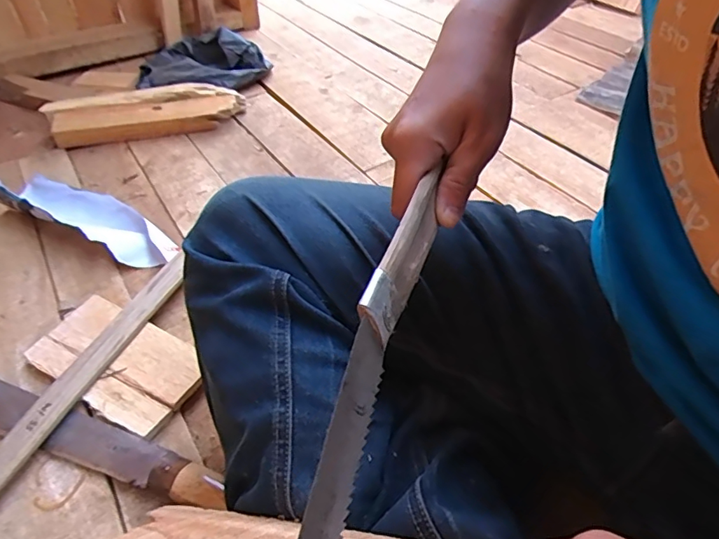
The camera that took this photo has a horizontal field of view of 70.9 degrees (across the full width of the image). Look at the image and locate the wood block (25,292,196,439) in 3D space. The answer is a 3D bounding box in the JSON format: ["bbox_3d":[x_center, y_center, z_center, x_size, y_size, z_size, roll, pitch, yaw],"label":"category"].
[{"bbox_3d":[-0.244,0.090,0.508,0.181,0.017,0.095,22,49,24],"label":"wood block"}]

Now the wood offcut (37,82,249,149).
[{"bbox_3d":[-0.354,-0.268,0.849,0.311,0.050,0.109,-7,44,-5],"label":"wood offcut"}]

